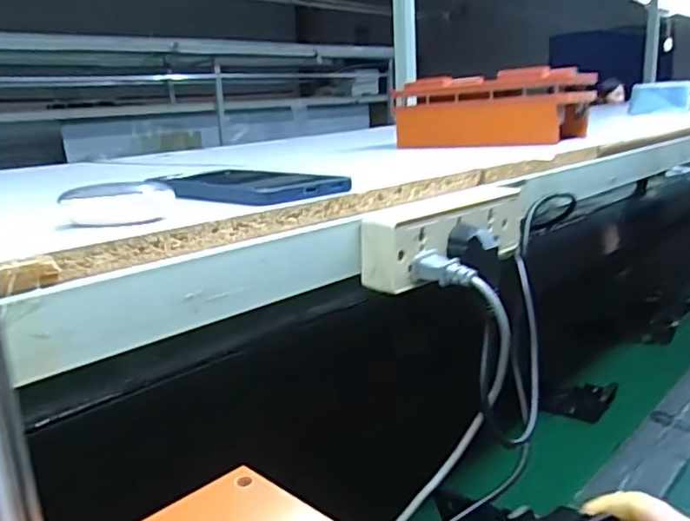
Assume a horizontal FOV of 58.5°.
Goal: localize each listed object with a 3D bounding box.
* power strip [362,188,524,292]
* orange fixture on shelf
[{"bbox_3d":[0.080,-0.022,0.464,0.034,0.052,0.167,11,20,44],"label":"power strip"},{"bbox_3d":[0.198,-0.203,0.835,0.240,0.087,0.118,7,18,35],"label":"orange fixture on shelf"}]

